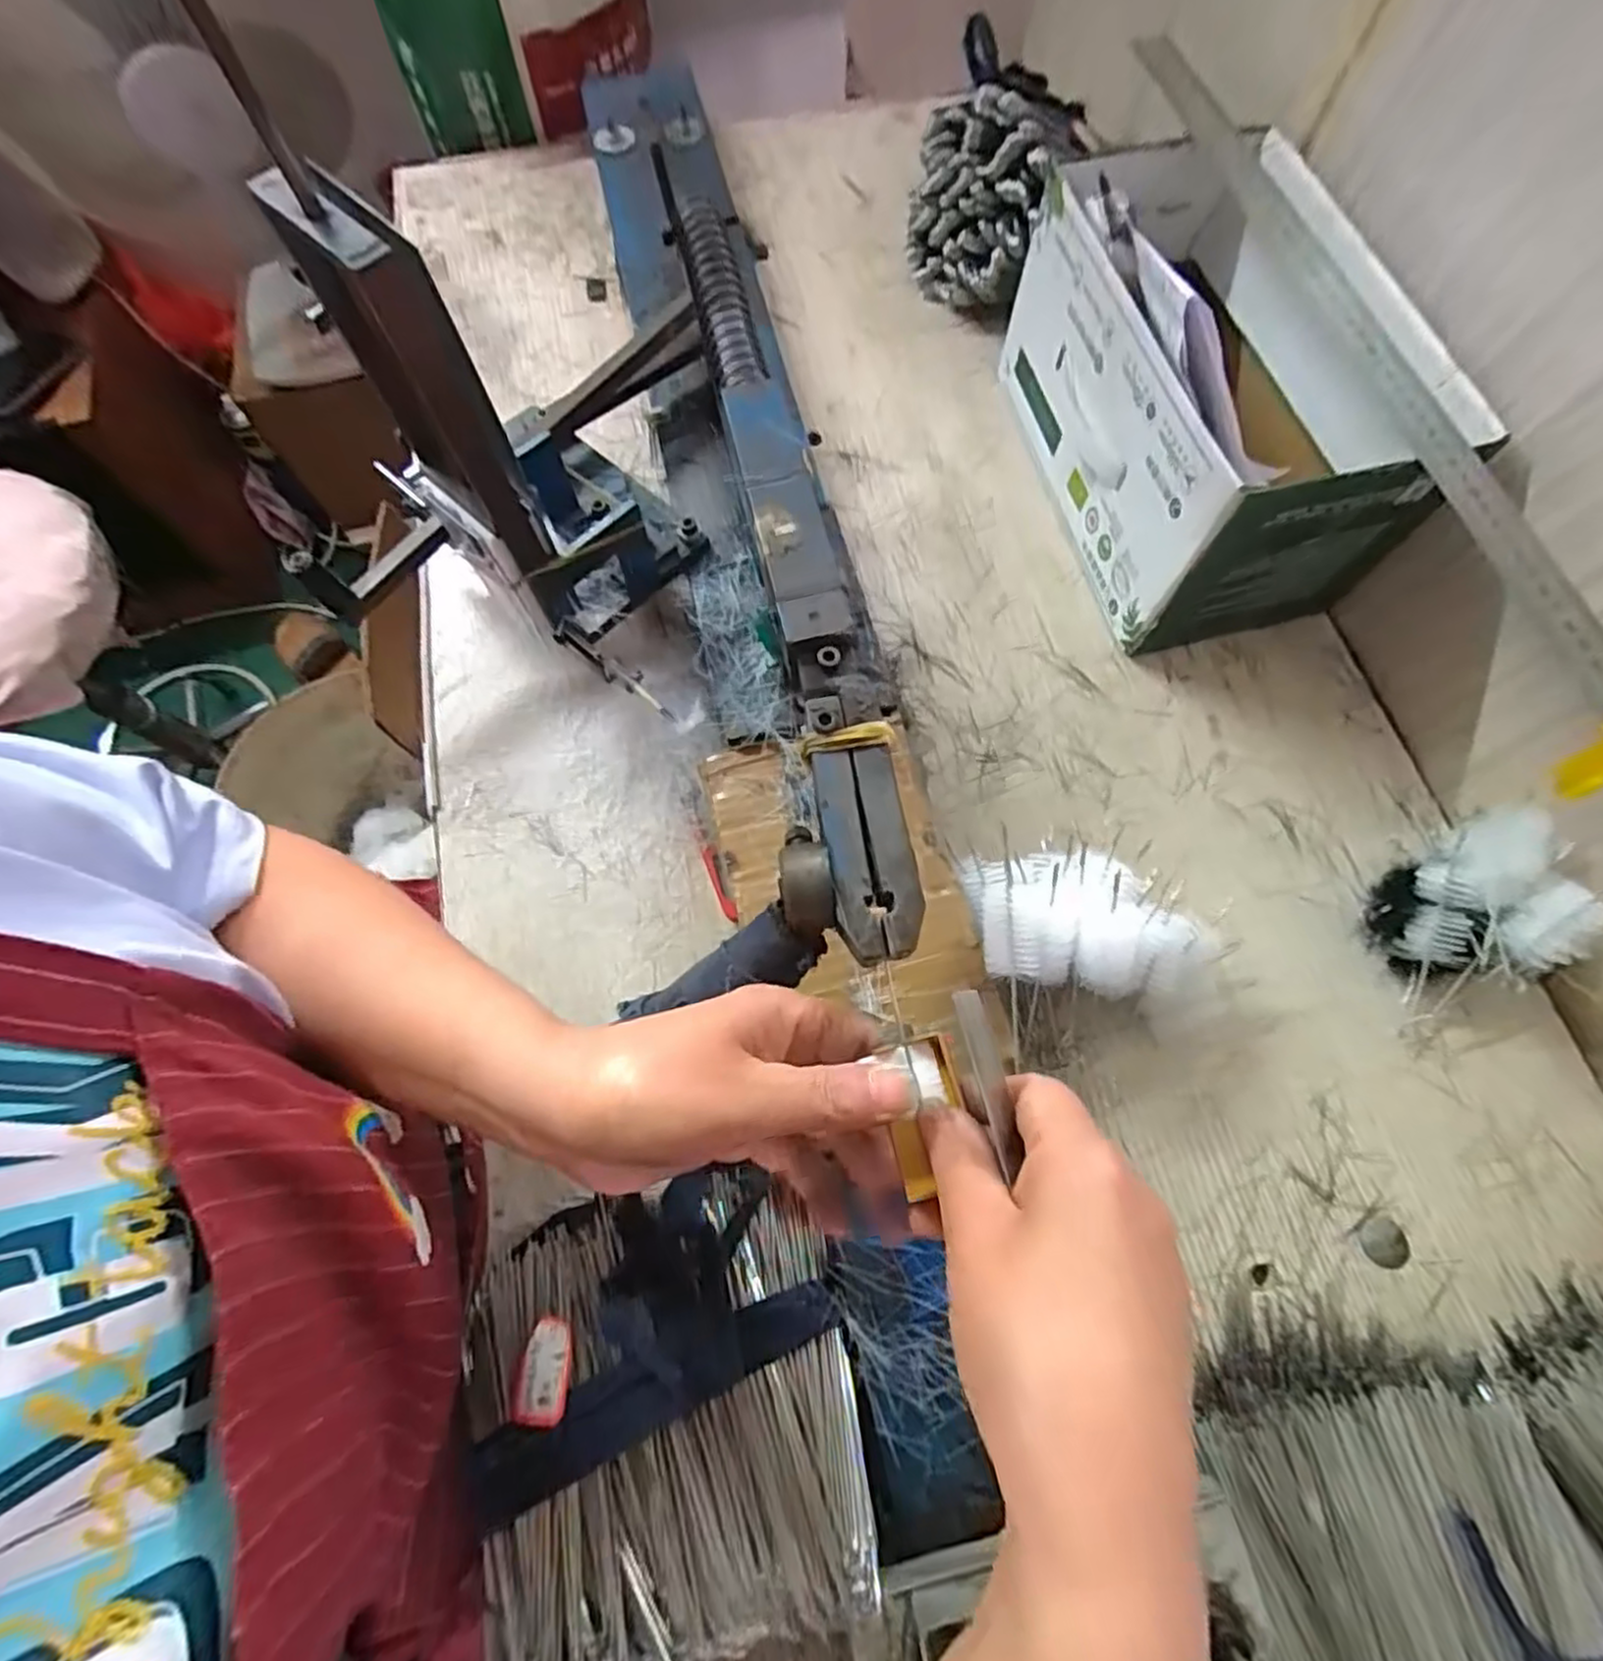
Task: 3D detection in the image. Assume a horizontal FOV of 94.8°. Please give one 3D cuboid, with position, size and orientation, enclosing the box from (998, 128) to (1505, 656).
[{"bbox_3d":[0.252,-0.282,0.468,0.168,0.162,0.280,-11,71,-4],"label":"box"}]

